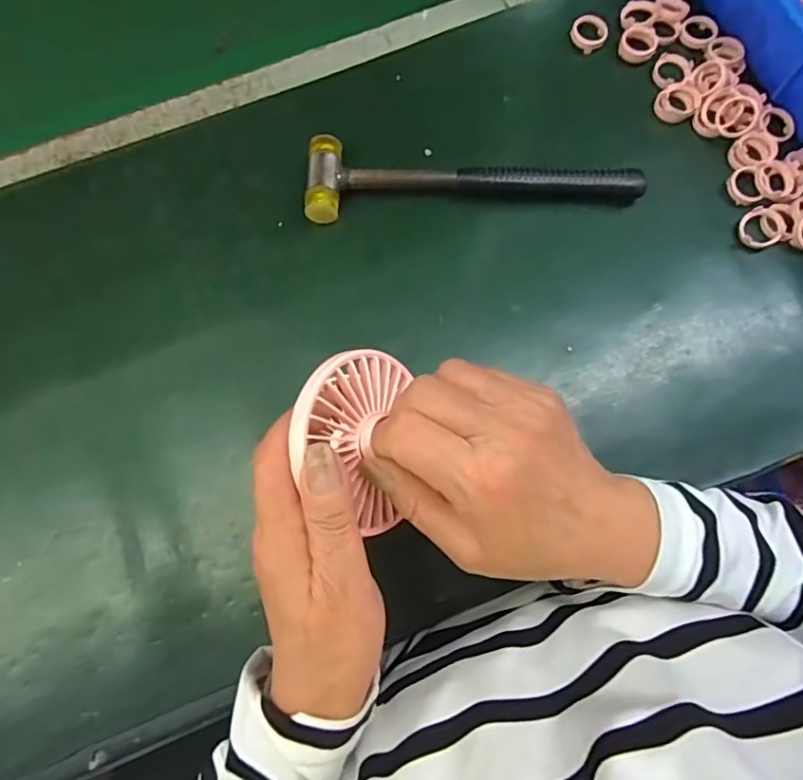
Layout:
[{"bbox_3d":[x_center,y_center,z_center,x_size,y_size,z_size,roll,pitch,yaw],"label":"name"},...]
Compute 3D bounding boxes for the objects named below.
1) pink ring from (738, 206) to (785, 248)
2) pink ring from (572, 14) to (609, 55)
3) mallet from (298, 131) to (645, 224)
[{"bbox_3d":[0.260,-0.117,0.396,0.027,0.013,0.028,0,76,1],"label":"pink ring"},{"bbox_3d":[0.150,-0.285,0.437,0.028,0.009,0.028,0,76,1],"label":"pink ring"},{"bbox_3d":[0.050,-0.161,0.406,0.239,0.022,0.060,-4,76,0],"label":"mallet"}]

